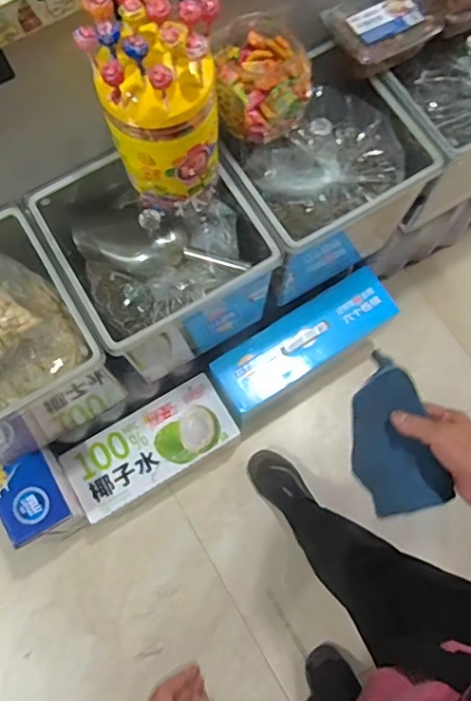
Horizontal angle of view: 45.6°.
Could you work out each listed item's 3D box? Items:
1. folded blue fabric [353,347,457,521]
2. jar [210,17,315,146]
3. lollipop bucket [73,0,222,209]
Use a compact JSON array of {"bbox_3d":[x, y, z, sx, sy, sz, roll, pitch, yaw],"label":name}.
[{"bbox_3d":[0.164,0.088,0.598,0.027,0.097,0.163,-7,73,-39],"label":"folded blue fabric"},{"bbox_3d":[0.040,-0.390,0.808,0.132,0.119,0.150,-5,74,-1],"label":"jar"},{"bbox_3d":[-0.089,-0.303,0.684,0.127,0.289,0.128,0,74,1],"label":"lollipop bucket"}]

